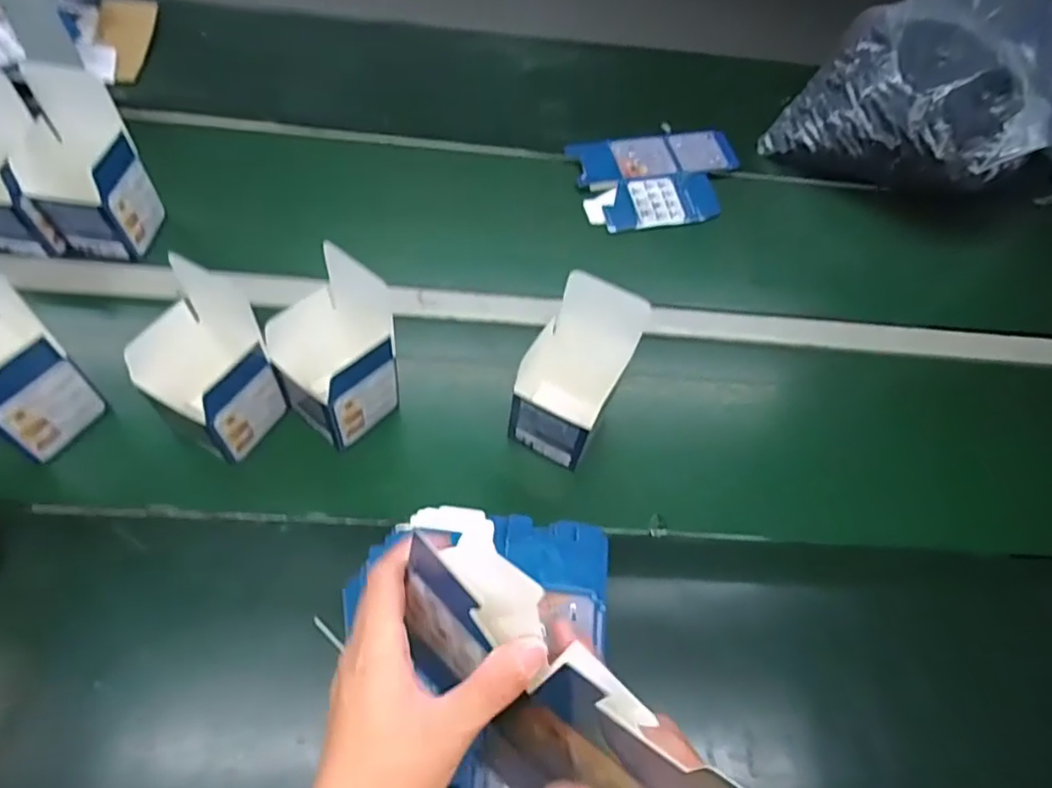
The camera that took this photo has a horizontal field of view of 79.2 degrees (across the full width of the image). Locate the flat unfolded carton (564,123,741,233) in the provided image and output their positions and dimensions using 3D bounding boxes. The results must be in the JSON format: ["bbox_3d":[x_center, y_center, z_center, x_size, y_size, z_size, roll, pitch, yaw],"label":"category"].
[{"bbox_3d":[0.184,-0.298,0.878,0.227,0.028,0.154,-12,60,-9],"label":"flat unfolded carton"}]

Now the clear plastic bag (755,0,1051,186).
[{"bbox_3d":[0.584,-0.430,0.895,0.375,0.166,0.312,26,61,13],"label":"clear plastic bag"}]

